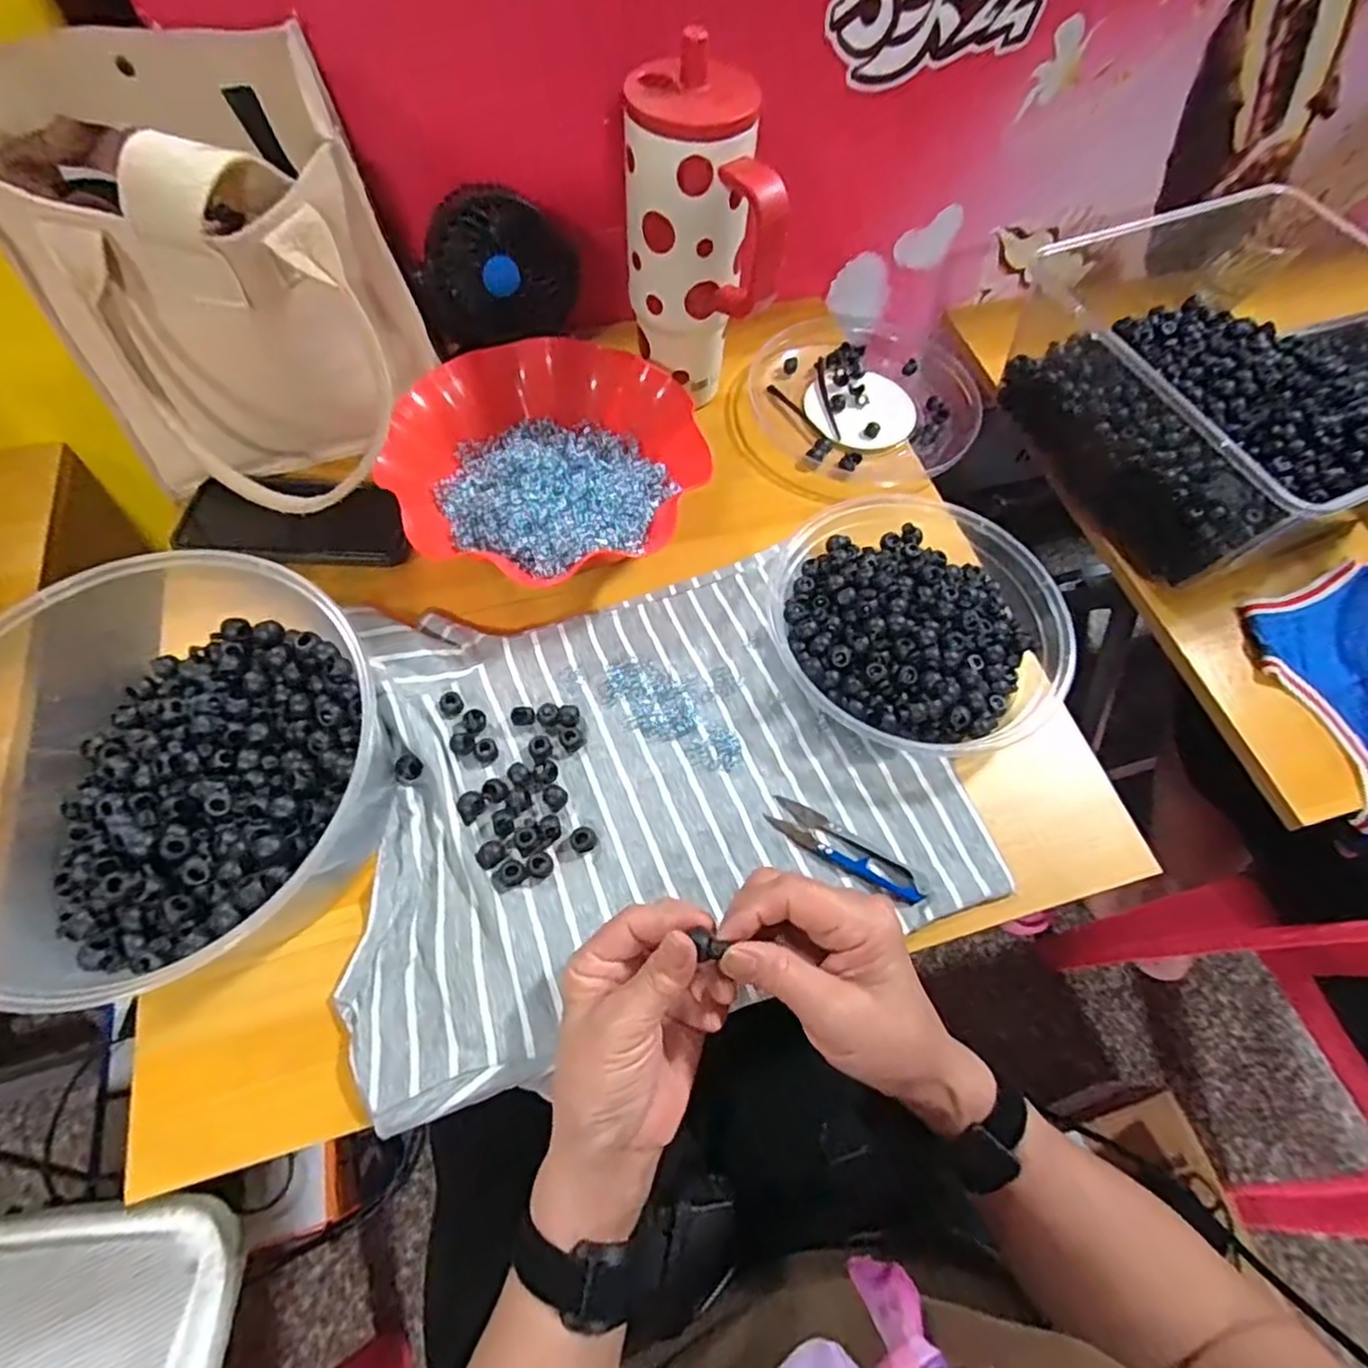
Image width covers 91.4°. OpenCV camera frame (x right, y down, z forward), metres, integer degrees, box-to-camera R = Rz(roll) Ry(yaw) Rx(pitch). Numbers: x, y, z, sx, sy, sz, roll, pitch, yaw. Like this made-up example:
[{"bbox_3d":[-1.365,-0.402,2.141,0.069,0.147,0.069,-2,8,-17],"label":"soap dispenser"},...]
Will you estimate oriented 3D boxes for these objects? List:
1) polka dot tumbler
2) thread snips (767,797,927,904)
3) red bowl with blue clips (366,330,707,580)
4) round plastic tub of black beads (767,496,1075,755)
[{"bbox_3d":[0.008,-0.299,0.492,0.096,0.217,0.108,-7,63,-6],"label":"polka dot tumbler"},{"bbox_3d":[0.099,0.101,0.410,0.098,0.008,0.024,30,65,12],"label":"thread snips"},{"bbox_3d":[-0.098,-0.162,0.503,0.212,0.061,0.210,1,63,-2],"label":"red bowl with blue clips"},{"bbox_3d":[0.161,-0.050,0.473,0.190,0.037,0.196,1,63,-2],"label":"round plastic tub of black beads"}]

